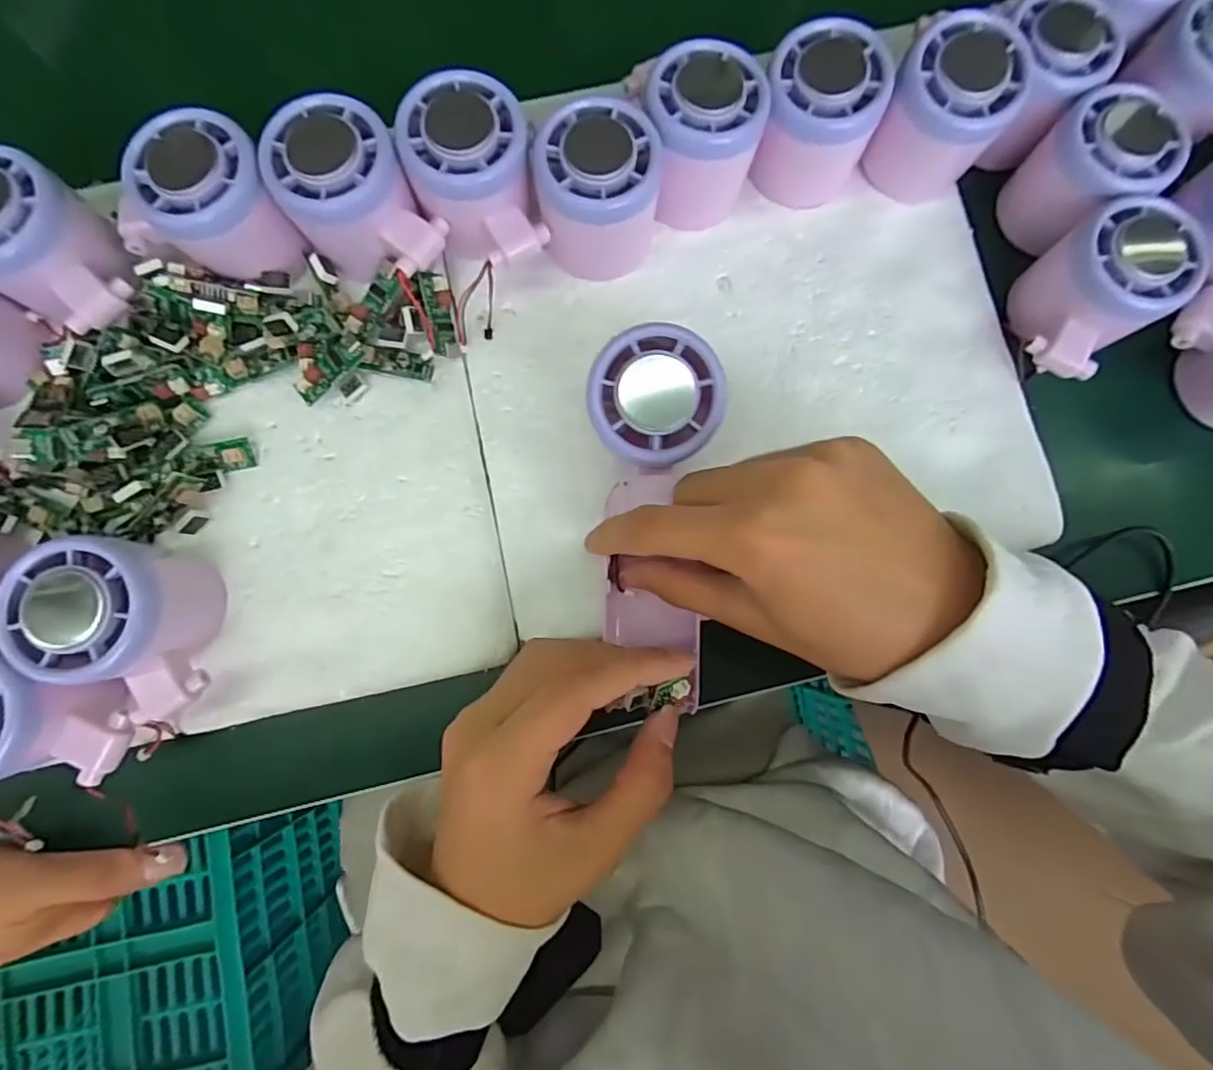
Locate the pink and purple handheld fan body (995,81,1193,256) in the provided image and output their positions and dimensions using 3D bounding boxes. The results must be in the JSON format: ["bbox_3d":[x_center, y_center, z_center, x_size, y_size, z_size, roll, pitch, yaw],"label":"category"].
[{"bbox_3d":[0.236,-0.178,0.290,0.056,0.050,0.053,0,83,-1],"label":"pink and purple handheld fan body"}]

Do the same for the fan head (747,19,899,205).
[{"bbox_3d":[0.100,-0.199,0.283,0.055,0.054,0.057,9,83,0],"label":"fan head"}]

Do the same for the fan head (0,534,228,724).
[{"bbox_3d":[-0.199,0.041,0.243,0.055,0.056,0.073,-10,83,-2],"label":"fan head"}]

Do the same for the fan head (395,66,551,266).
[{"bbox_3d":[-0.061,-0.159,0.273,0.056,0.059,0.072,-14,83,-3],"label":"fan head"}]

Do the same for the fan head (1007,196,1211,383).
[{"bbox_3d":[0.229,-0.115,0.277,0.070,0.047,0.054,-42,85,-6],"label":"fan head"}]

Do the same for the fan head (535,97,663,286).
[{"bbox_3d":[-0.005,-0.158,0.275,0.058,0.058,0.054,-10,83,-2],"label":"fan head"}]

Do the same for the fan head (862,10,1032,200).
[{"bbox_3d":[0.160,-0.201,0.282,0.054,0.059,0.052,34,83,3],"label":"fan head"}]

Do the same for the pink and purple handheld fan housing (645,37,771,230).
[{"bbox_3d":[0.045,-0.187,0.279,0.051,0.058,0.052,0,83,-1],"label":"pink and purple handheld fan housing"}]

